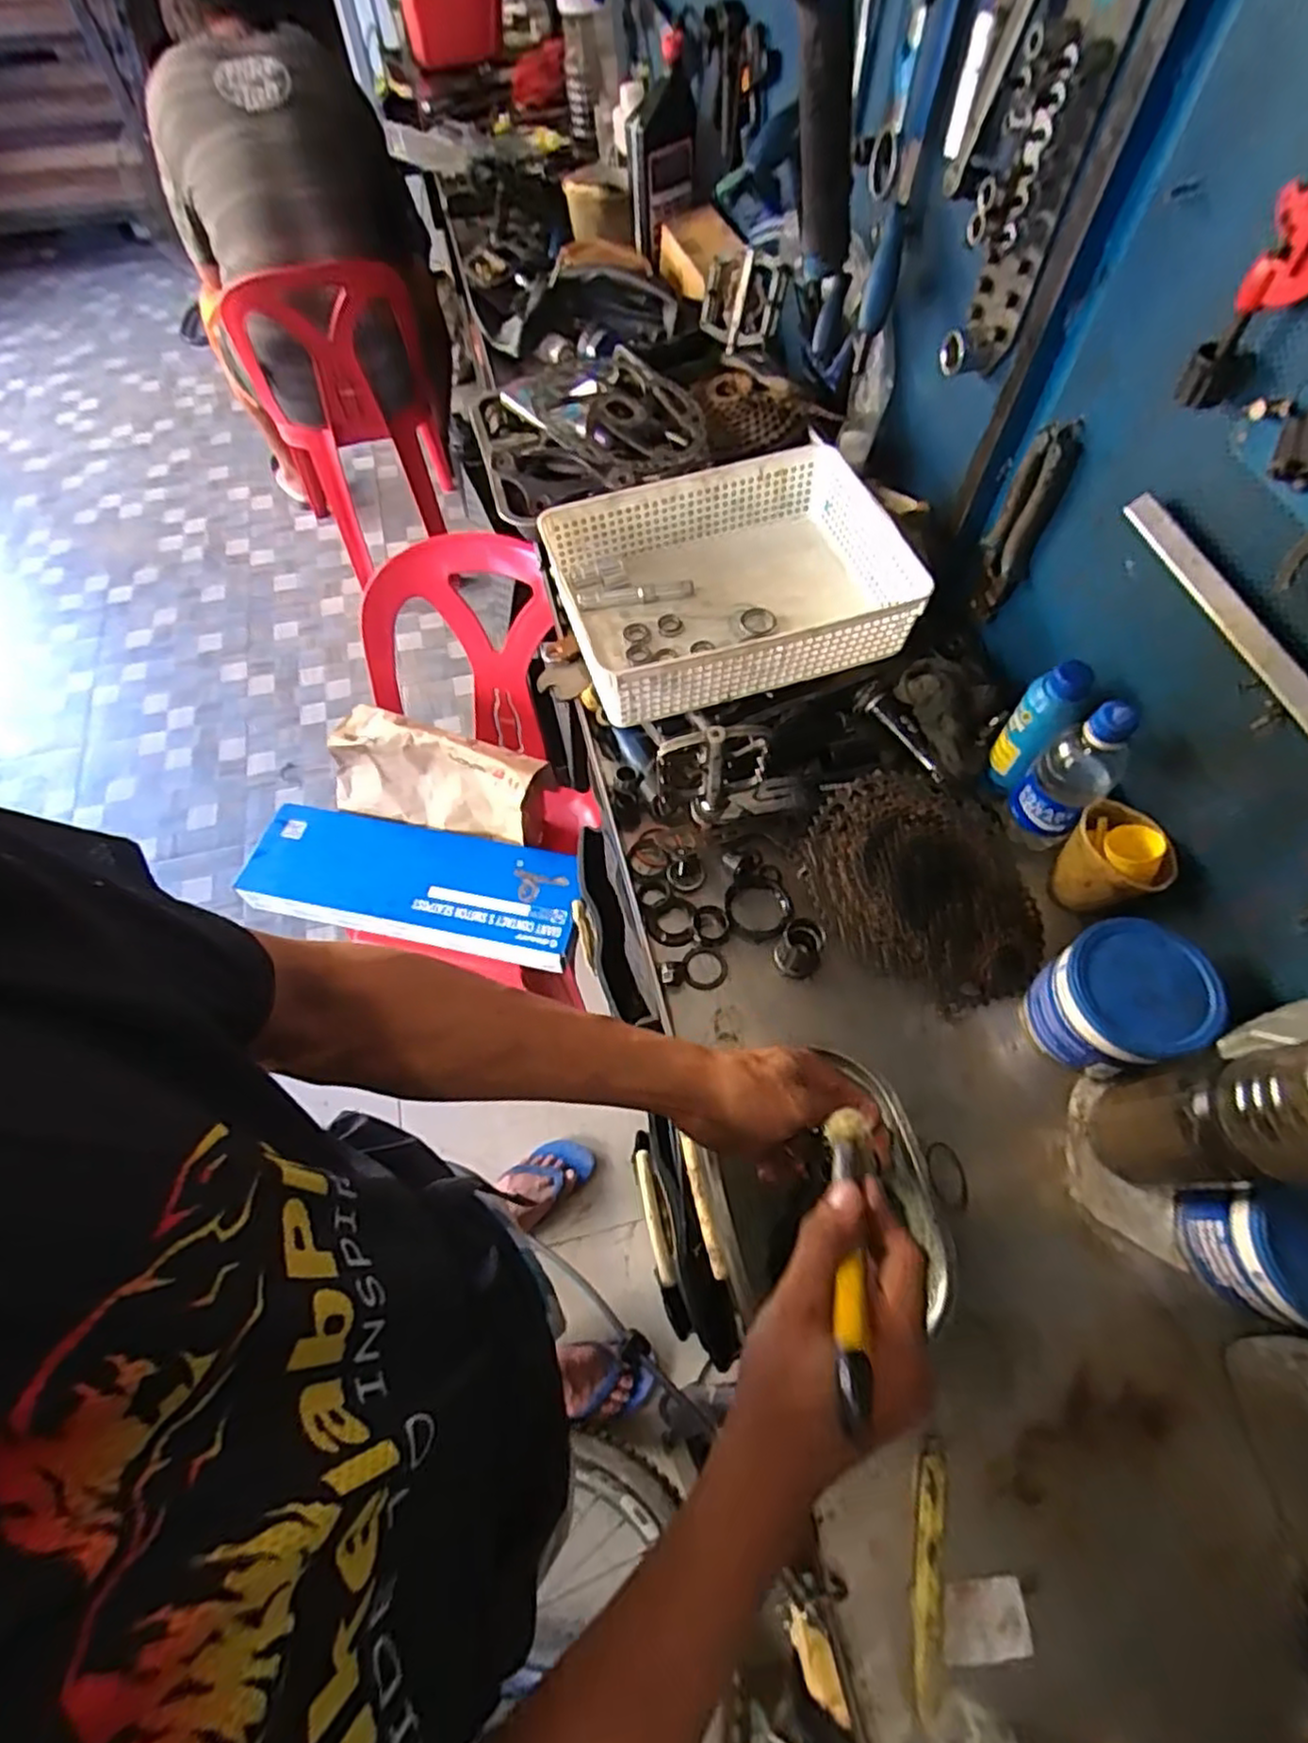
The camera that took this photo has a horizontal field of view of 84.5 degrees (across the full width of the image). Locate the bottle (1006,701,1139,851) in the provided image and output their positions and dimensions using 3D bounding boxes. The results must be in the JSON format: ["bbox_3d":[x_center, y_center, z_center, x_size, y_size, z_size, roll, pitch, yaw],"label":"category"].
[{"bbox_3d":[0.356,-0.078,0.619,0.052,0.166,0.060,-36,67,-17],"label":"bottle"}]

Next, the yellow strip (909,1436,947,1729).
[{"bbox_3d":[0.166,0.423,0.435,0.019,0.007,0.128,10,62,6],"label":"yellow strip"}]

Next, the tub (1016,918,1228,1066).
[{"bbox_3d":[0.355,0.105,0.563,0.099,0.104,0.097,0,62,0],"label":"tub"}]

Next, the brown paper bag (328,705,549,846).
[{"bbox_3d":[-0.331,-0.144,1.096,0.326,0.133,0.101,11,62,6],"label":"brown paper bag"}]

